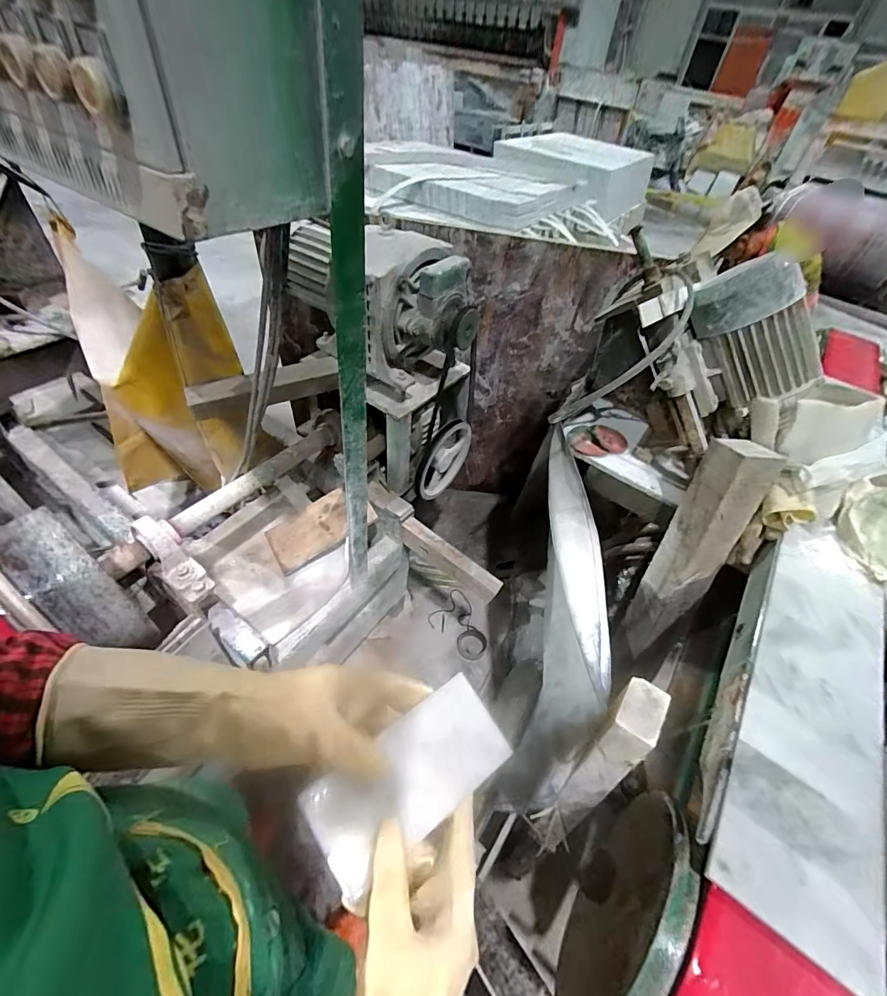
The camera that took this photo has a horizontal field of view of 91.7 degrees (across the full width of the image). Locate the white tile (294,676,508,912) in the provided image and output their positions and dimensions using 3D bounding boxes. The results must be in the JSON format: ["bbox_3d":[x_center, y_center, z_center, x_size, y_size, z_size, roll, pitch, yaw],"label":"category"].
[{"bbox_3d":[-0.024,0.210,0.327,0.148,0.004,0.073,-27,74,-26],"label":"white tile"}]

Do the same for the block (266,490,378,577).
[{"bbox_3d":[-0.286,0.066,1.005,0.239,0.016,0.119,-32,70,-8],"label":"block"}]

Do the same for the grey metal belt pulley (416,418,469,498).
[{"bbox_3d":[0.008,-0.100,1.061,0.032,0.187,0.206,31,51,20],"label":"grey metal belt pulley"}]

